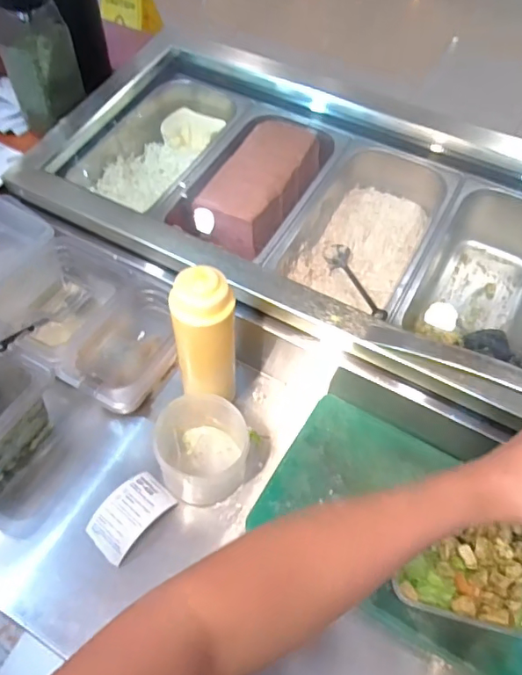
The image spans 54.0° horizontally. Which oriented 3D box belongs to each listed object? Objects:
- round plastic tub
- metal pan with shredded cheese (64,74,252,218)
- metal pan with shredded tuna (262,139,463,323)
[{"bbox_3d":[-0.068,0.131,0.604,0.101,0.086,0.098,1,54,-2],"label":"round plastic tub"},{"bbox_3d":[-0.154,-0.302,0.819,0.182,0.088,0.275,26,57,15],"label":"metal pan with shredded cheese"},{"bbox_3d":[0.149,-0.152,0.731,0.183,0.109,0.270,25,57,15],"label":"metal pan with shredded tuna"}]

